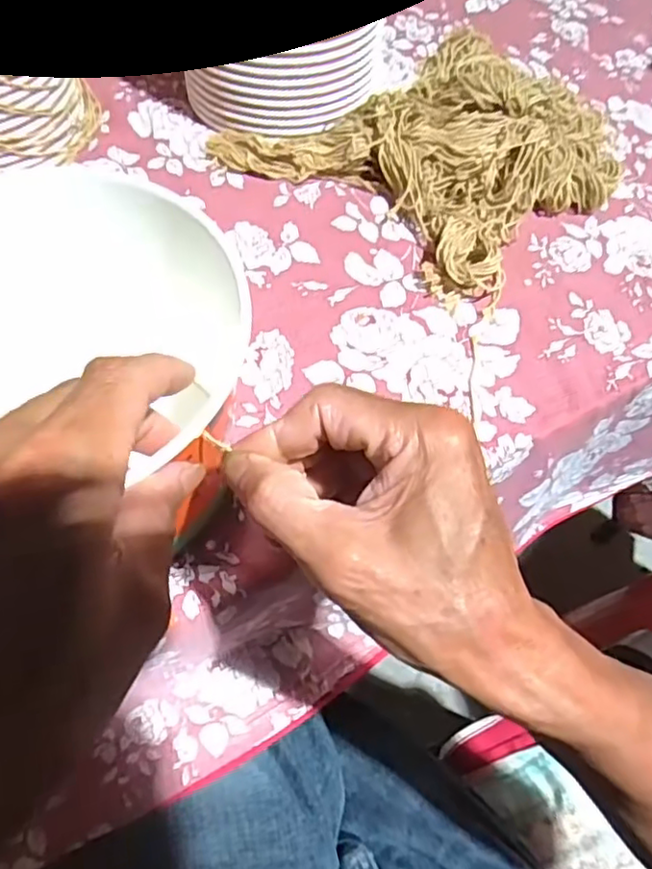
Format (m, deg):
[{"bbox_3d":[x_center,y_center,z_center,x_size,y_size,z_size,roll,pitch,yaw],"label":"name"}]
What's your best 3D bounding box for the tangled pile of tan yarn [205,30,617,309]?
[{"bbox_3d":[0.097,-0.257,0.510,0.268,0.058,0.283,39,65,19],"label":"tangled pile of tan yarn"}]

